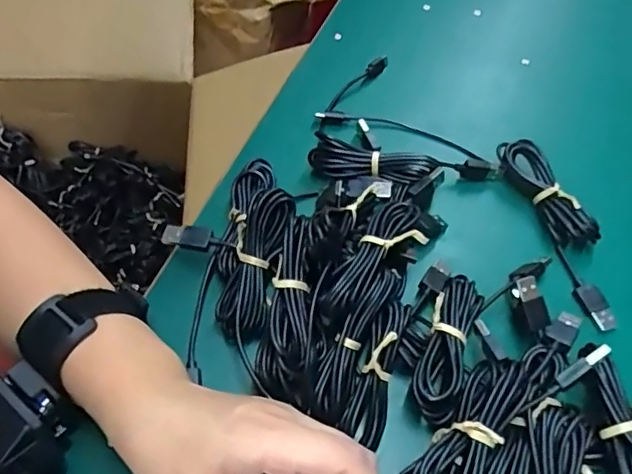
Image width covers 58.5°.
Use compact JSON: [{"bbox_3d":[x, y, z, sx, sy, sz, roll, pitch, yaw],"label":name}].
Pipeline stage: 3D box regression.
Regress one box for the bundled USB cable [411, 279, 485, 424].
[{"bbox_3d":[0.076,0.058,0.319,0.026,0.014,0.086,20,59,12],"label":"bundled USB cable"}]

